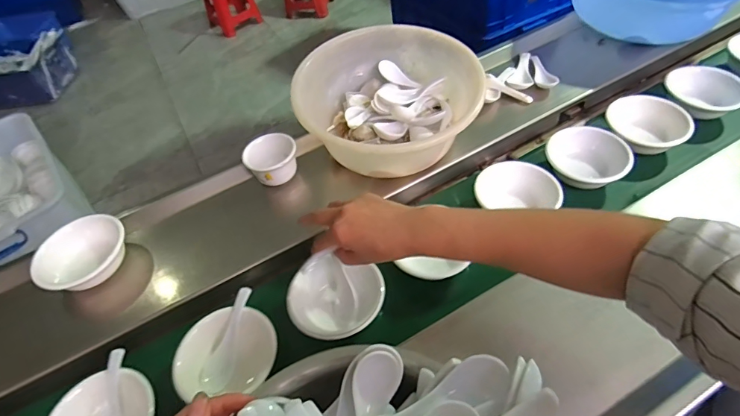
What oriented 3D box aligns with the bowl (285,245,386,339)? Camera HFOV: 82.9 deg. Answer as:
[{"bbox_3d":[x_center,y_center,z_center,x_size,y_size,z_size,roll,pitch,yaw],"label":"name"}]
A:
[{"bbox_3d":[-0.040,0.111,0.518,0.116,0.045,0.107,-3,48,3],"label":"bowl"}]

